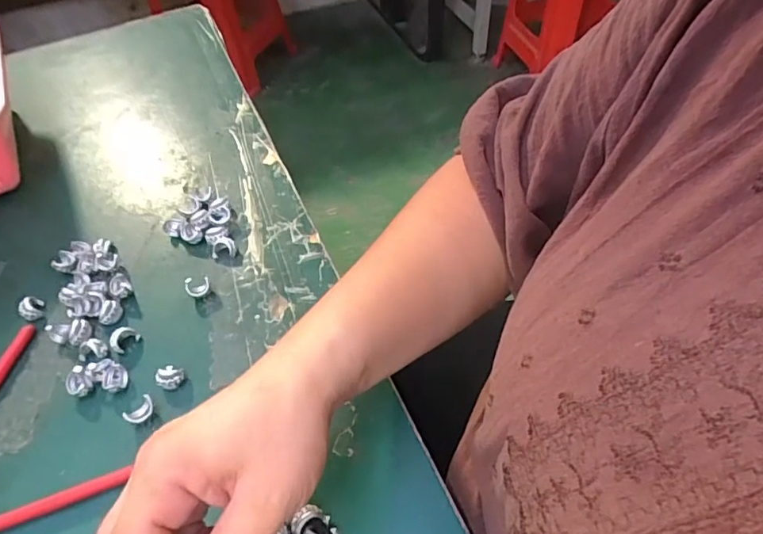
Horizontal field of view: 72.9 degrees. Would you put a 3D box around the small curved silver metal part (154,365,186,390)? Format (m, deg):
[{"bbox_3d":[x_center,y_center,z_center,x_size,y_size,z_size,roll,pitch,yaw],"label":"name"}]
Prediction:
[{"bbox_3d":[-0.135,0.069,0.329,0.016,0.011,0.016,-2,51,3],"label":"small curved silver metal part"}]

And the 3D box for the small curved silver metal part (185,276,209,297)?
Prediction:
[{"bbox_3d":[-0.131,0.014,0.369,0.017,0.016,0.010,-31,55,-19],"label":"small curved silver metal part"}]

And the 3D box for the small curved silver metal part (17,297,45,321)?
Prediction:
[{"bbox_3d":[-0.253,0.029,0.374,0.015,0.012,0.016,-2,51,3],"label":"small curved silver metal part"}]

